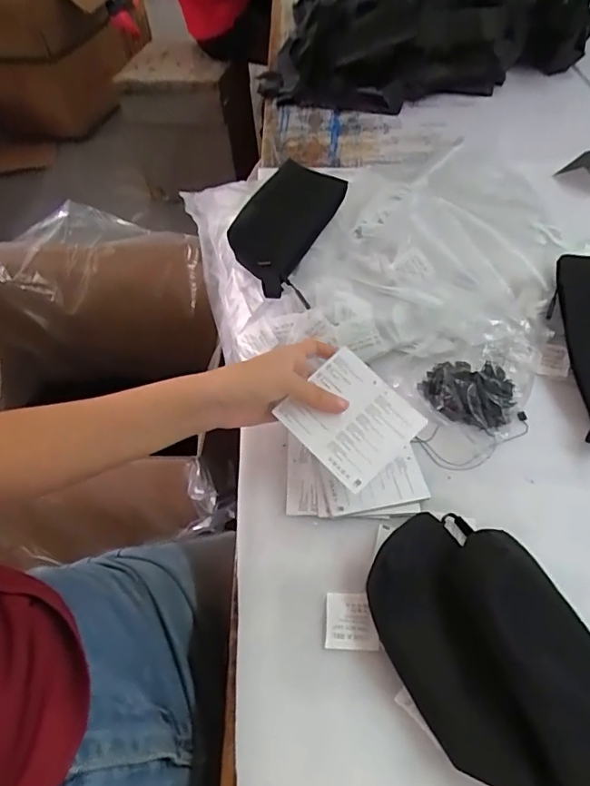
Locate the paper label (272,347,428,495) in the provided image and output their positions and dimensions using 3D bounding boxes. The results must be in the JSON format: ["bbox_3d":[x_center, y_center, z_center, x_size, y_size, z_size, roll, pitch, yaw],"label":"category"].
[{"bbox_3d":[0.048,0.021,0.436,0.097,0.006,0.088,43,74,14],"label":"paper label"}]

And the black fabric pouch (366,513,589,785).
[{"bbox_3d":[0.150,0.188,0.343,0.133,0.064,0.252,-26,54,-14],"label":"black fabric pouch"}]

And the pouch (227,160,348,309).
[{"bbox_3d":[-0.007,-0.190,0.588,0.097,0.048,0.209,12,54,14],"label":"pouch"}]

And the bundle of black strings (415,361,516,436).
[{"bbox_3d":[0.175,-0.008,0.511,0.092,0.037,0.076,28,60,25],"label":"bundle of black strings"}]

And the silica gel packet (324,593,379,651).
[{"bbox_3d":[0.043,0.175,0.395,0.039,0.004,0.041,-1,52,5],"label":"silica gel packet"}]

